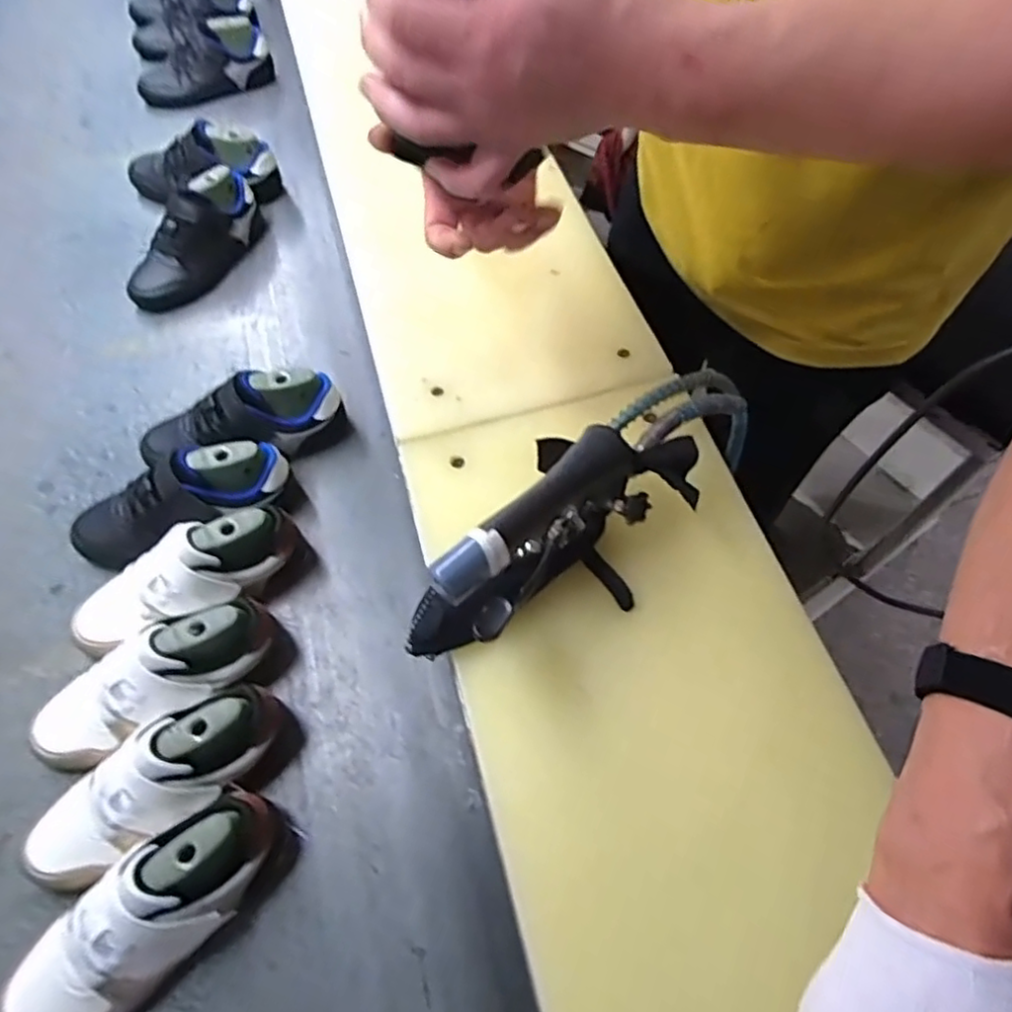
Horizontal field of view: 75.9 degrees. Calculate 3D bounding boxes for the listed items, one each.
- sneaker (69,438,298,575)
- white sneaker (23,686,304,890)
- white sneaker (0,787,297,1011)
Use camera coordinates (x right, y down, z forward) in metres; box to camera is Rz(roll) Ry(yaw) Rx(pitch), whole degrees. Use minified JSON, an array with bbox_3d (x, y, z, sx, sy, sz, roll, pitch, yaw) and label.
[{"bbox_3d":[-0.281,-0.002,0.558,0.190,0.079,0.072,-15,63,-9],"label":"sneaker"},{"bbox_3d":[-0.247,0.193,0.451,0.186,0.077,0.078,-25,65,-14],"label":"white sneaker"},{"bbox_3d":[-0.234,0.267,0.418,0.187,0.078,0.071,-37,67,-20],"label":"white sneaker"}]

